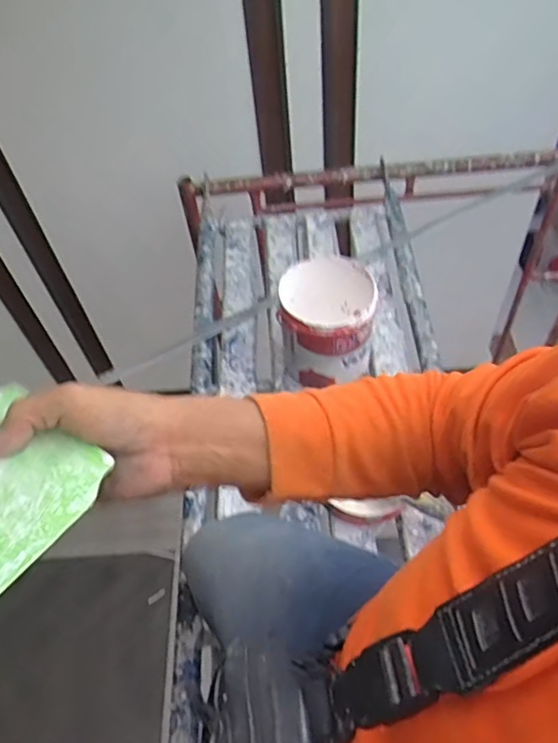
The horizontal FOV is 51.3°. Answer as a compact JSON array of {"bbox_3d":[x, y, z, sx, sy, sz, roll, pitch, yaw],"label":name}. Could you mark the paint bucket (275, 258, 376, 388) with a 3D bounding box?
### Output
[{"bbox_3d":[0.094,-0.092,1.119,0.173,0.174,0.189,-3,53,4],"label":"paint bucket"}]

